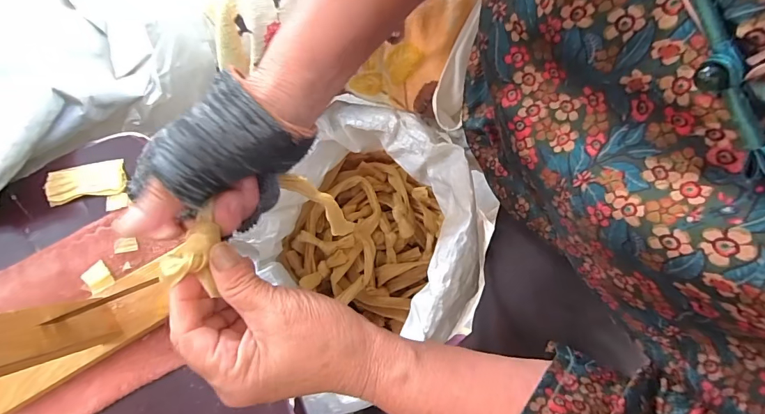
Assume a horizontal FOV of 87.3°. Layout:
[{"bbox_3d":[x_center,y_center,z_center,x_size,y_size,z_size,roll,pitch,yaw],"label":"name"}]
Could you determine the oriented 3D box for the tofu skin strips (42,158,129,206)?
[{"bbox_3d":[-0.262,-0.023,0.353,0.066,0.005,0.033,-11,79,-2],"label":"tofu skin strips"}]

